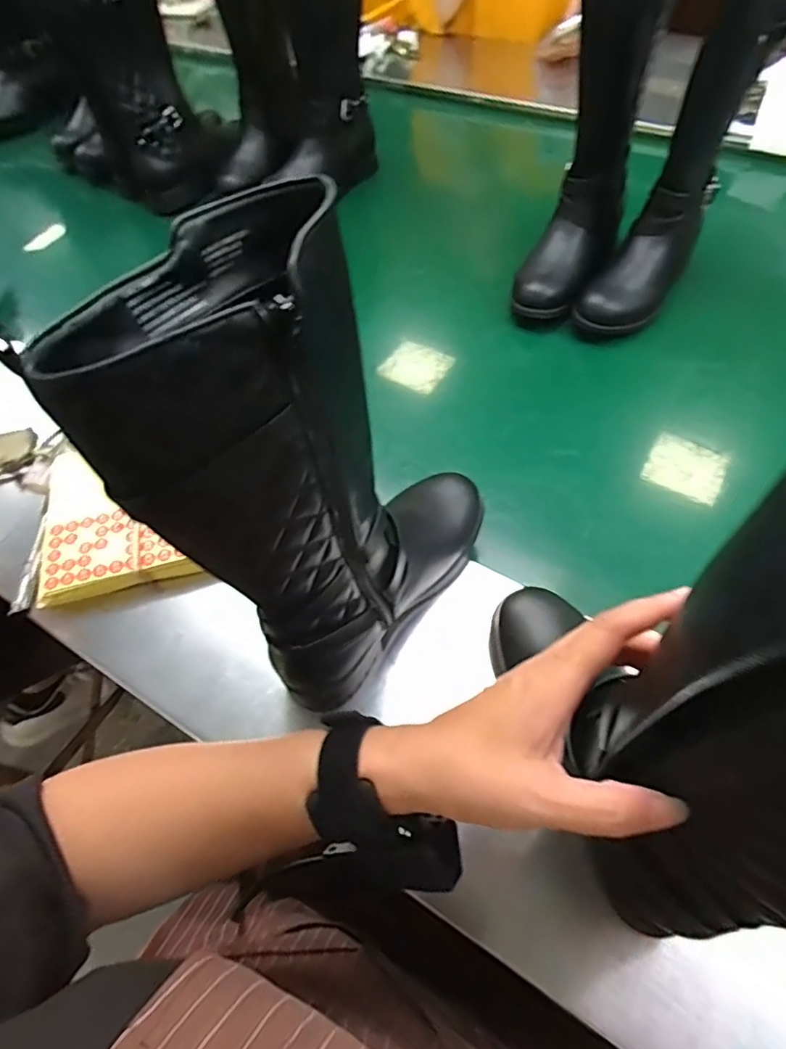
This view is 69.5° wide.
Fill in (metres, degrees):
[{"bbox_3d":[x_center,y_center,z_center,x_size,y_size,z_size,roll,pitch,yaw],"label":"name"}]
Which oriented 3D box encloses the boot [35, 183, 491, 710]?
[{"bbox_3d":[-0.030,-0.034,0.355,0.098,0.314,0.226,35,66,23],"label":"boot"}]

